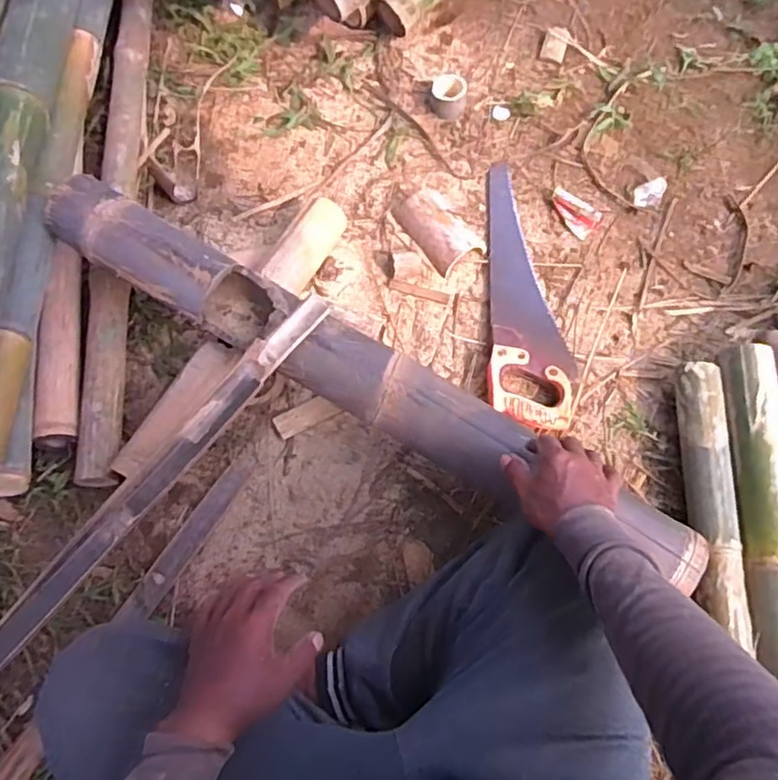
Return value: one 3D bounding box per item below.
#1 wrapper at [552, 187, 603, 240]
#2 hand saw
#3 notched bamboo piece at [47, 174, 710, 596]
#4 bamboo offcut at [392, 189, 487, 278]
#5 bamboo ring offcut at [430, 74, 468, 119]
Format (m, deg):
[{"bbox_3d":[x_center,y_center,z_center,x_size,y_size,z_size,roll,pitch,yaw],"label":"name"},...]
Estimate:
[{"bbox_3d":[0.290,-0.281,0.955,0.088,0.011,0.053,40,75,16],"label":"wrapper"},{"bbox_3d":[0.203,-0.161,0.898,0.118,0.034,0.460,0,69,3],"label":"hand saw"},{"bbox_3d":[-0.043,-0.017,0.755,0.902,0.079,0.098,30,73,8],"label":"notched bamboo piece"},{"bbox_3d":[0.074,-0.261,0.931,0.091,0.048,0.157,-28,70,-8],"label":"bamboo offcut"},{"bbox_3d":[0.101,-0.502,1.027,0.063,0.038,0.072,5,69,4],"label":"bamboo ring offcut"}]

